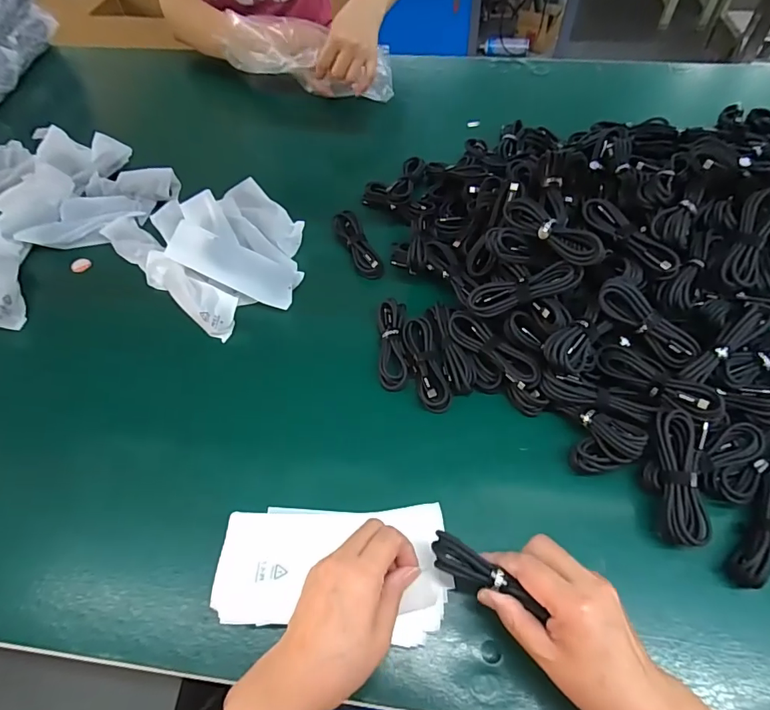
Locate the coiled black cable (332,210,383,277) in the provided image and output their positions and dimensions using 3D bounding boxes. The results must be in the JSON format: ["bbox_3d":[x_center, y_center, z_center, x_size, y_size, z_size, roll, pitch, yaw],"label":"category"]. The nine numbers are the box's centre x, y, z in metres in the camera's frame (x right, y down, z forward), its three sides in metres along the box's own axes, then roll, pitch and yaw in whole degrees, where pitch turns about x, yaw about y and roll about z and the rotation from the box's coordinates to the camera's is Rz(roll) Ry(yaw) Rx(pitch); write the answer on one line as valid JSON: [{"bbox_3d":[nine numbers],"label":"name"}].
[{"bbox_3d":[-0.036,-0.145,0.602,0.032,0.019,0.116,-21,58,-11],"label":"coiled black cable"}]

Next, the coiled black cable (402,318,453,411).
[{"bbox_3d":[0.043,0.007,0.495,0.034,0.025,0.106,-12,57,-5],"label":"coiled black cable"}]

